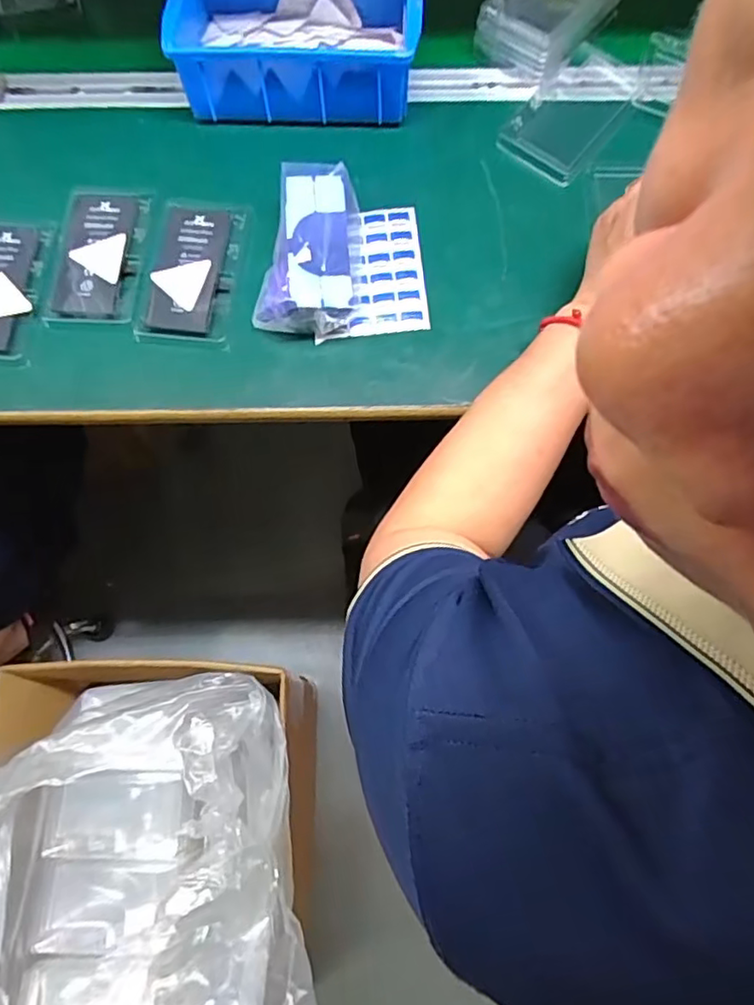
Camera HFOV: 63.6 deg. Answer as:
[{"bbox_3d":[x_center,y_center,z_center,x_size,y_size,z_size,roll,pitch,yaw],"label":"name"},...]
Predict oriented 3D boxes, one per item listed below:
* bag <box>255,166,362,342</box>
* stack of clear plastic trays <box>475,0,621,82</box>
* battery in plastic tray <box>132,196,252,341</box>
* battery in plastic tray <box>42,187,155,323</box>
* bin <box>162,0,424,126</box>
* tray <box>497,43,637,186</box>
[{"bbox_3d":[-0.051,-0.194,0.470,0.072,0.042,0.127,6,72,2],"label":"bag"},{"bbox_3d":[0.157,-0.433,0.529,0.076,0.042,0.124,41,77,12],"label":"stack of clear plastic trays"},{"bbox_3d":[-0.146,-0.184,0.483,0.071,0.014,0.123,8,72,3],"label":"battery in plastic tray"},{"bbox_3d":[-0.223,-0.199,0.488,0.071,0.013,0.120,5,72,2],"label":"battery in plastic tray"},{"bbox_3d":[-0.065,-0.392,0.510,0.196,0.065,0.126,3,72,1],"label":"bin"},{"bbox_3d":[0.167,-0.334,0.519,0.068,0.017,0.129,35,75,11],"label":"tray"}]

